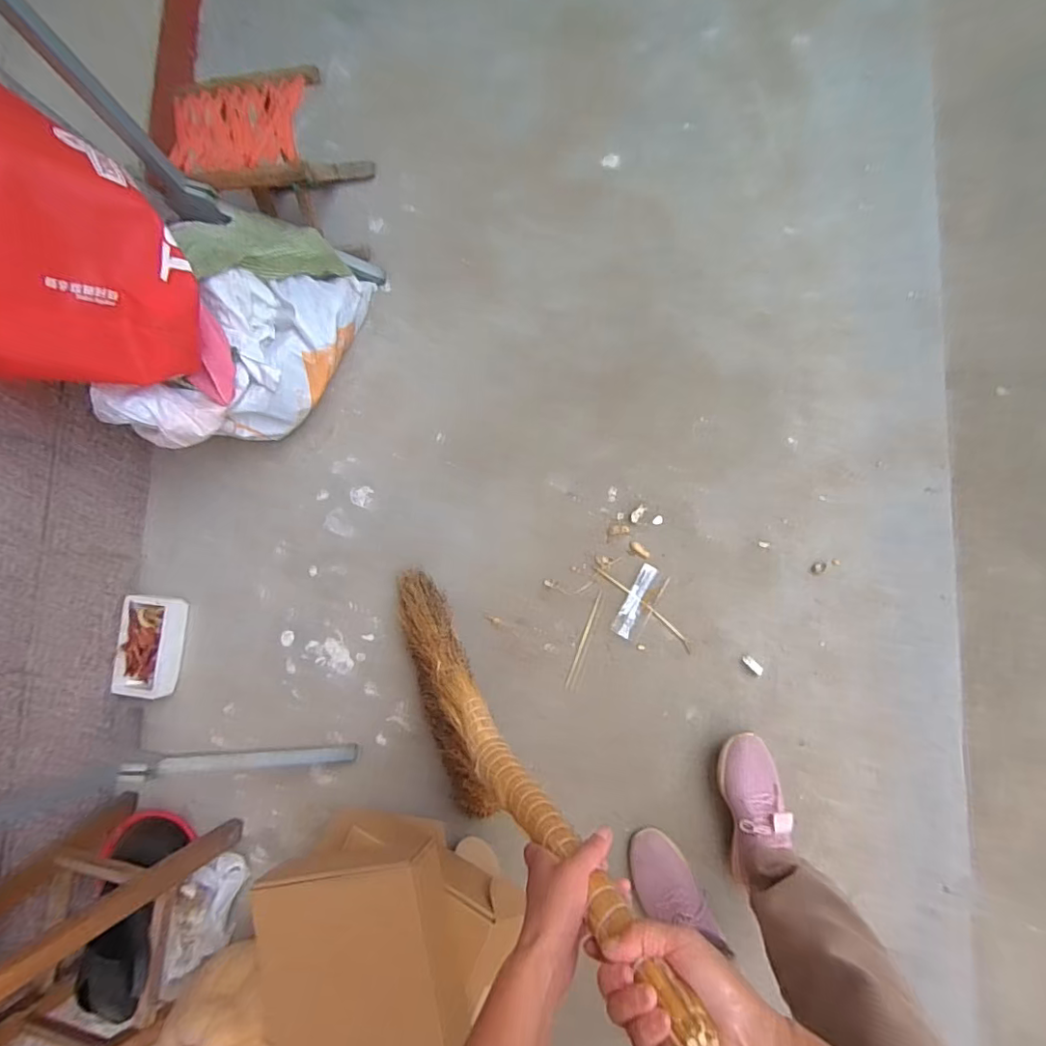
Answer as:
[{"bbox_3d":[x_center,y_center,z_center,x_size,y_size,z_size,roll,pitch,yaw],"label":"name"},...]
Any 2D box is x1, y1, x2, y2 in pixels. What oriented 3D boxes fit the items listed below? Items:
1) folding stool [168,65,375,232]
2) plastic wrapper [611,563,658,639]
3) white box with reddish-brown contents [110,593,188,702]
[{"bbox_3d":[-0.467,-0.674,1.061,0.270,0.248,0.212,-9,82,12],"label":"folding stool"},{"bbox_3d":[0.192,0.133,0.943,0.032,0.016,0.129,24,89,14],"label":"plastic wrapper"},{"bbox_3d":[-0.770,0.255,1.124,0.113,0.048,0.210,6,86,12],"label":"white box with reddish-brown contents"}]

